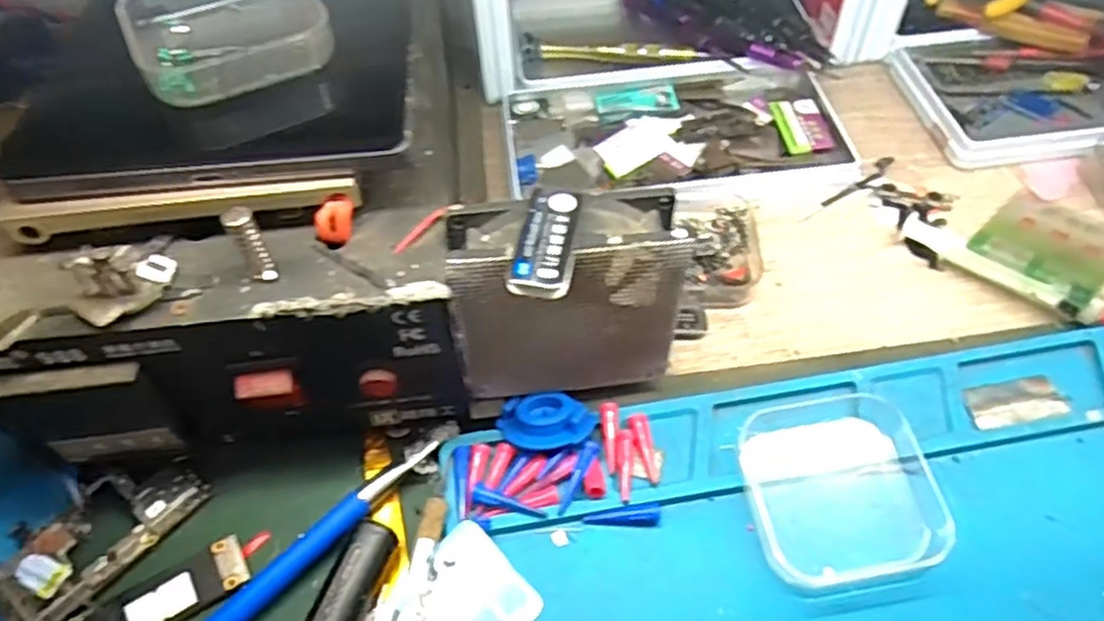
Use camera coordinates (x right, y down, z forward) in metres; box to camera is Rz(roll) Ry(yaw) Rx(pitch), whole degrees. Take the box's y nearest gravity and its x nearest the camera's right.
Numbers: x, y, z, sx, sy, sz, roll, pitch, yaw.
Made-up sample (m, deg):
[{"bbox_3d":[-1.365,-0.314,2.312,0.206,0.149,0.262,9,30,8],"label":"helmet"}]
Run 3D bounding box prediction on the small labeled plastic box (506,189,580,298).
[{"bbox_3d":[-0.002,-0.022,0.229,0.018,0.006,0.042,3,53,5],"label":"small labeled plastic box"}]

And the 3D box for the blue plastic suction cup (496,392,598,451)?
[{"bbox_3d":[-0.002,0.042,0.277,0.036,0.009,0.024,7,53,8],"label":"blue plastic suction cup"}]

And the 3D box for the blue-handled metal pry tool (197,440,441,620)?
[{"bbox_3d":[-0.103,0.098,0.246,0.017,0.007,0.153,38,63,27],"label":"blue-handled metal pry tool"}]

